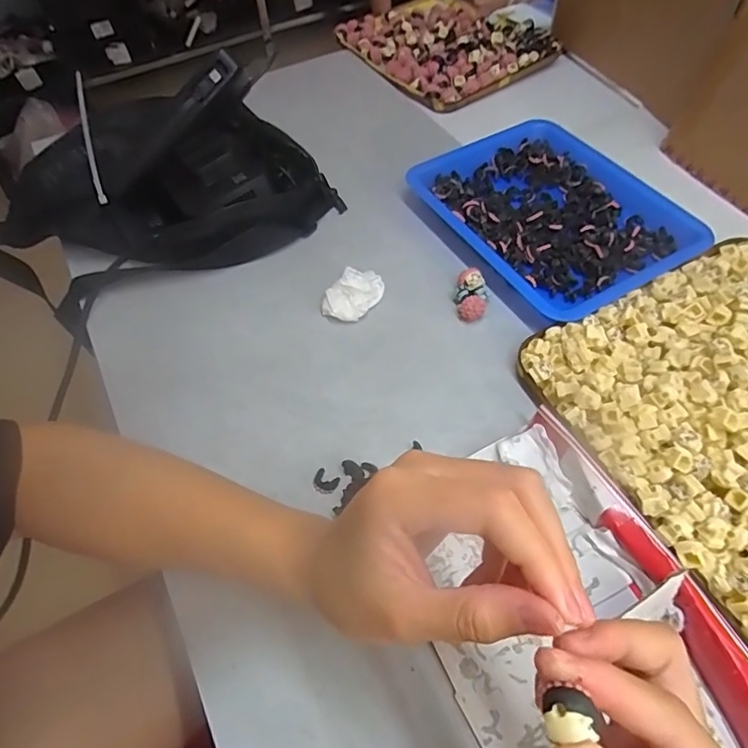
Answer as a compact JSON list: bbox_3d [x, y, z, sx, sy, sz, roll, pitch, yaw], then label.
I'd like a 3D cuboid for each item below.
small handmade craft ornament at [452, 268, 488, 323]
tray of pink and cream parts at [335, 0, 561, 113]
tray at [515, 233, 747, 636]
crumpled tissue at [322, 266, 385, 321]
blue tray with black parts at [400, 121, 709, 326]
[{"bbox_3d":[0.077,-0.063,0.400,0.026,0.020,0.039,5,58,8],"label":"small handmade craft ornament"},{"bbox_3d":[0.086,-0.427,0.644,0.200,0.032,0.240,-33,61,-16],"label":"tray of pink and cream parts"},{"bbox_3d":[0.255,0.020,0.320,0.236,0.033,0.234,-25,59,-12],"label":"tray"},{"bbox_3d":[-0.017,-0.063,0.407,0.035,0.019,0.051,30,64,21],"label":"crumpled tissue"},{"bbox_3d":[0.157,-0.144,0.438,0.180,0.025,0.211,-27,59,-13],"label":"blue tray with black parts"}]

